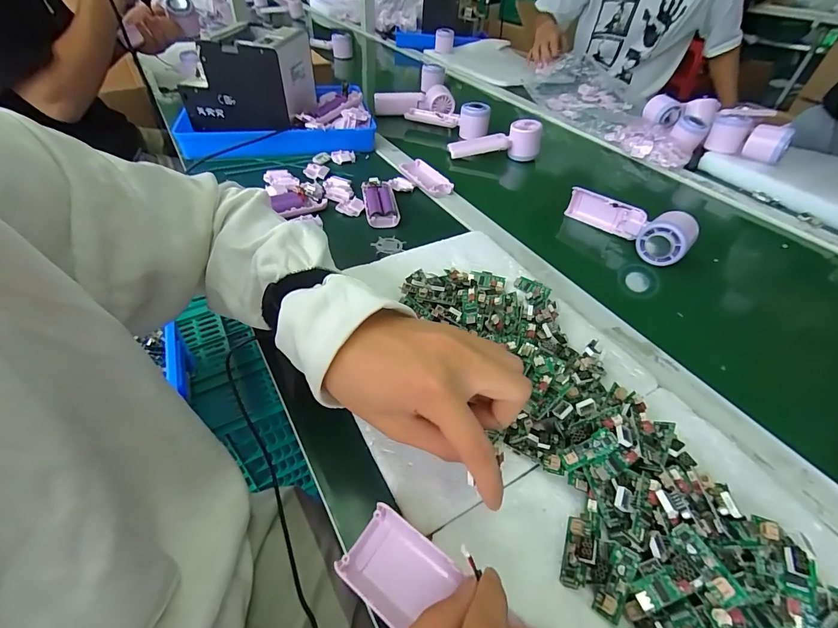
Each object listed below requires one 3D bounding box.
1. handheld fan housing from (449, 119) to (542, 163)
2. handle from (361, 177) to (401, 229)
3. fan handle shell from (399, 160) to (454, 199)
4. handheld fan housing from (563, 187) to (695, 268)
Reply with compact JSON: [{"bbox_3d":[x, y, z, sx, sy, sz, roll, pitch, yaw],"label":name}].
[{"bbox_3d":[0.134,-0.311,0.681,0.155,0.057,0.049,-5,45,-9],"label":"handheld fan housing"},{"bbox_3d":[-0.054,-0.157,0.538,0.045,0.021,0.099,-6,45,-10],"label":"handle"},{"bbox_3d":[0.009,-0.215,0.603,0.047,0.017,0.105,-21,50,-24],"label":"fan handle shell"},{"bbox_3d":[0.286,-0.128,0.521,0.052,0.054,0.166,-24,51,-26],"label":"handheld fan housing"}]

